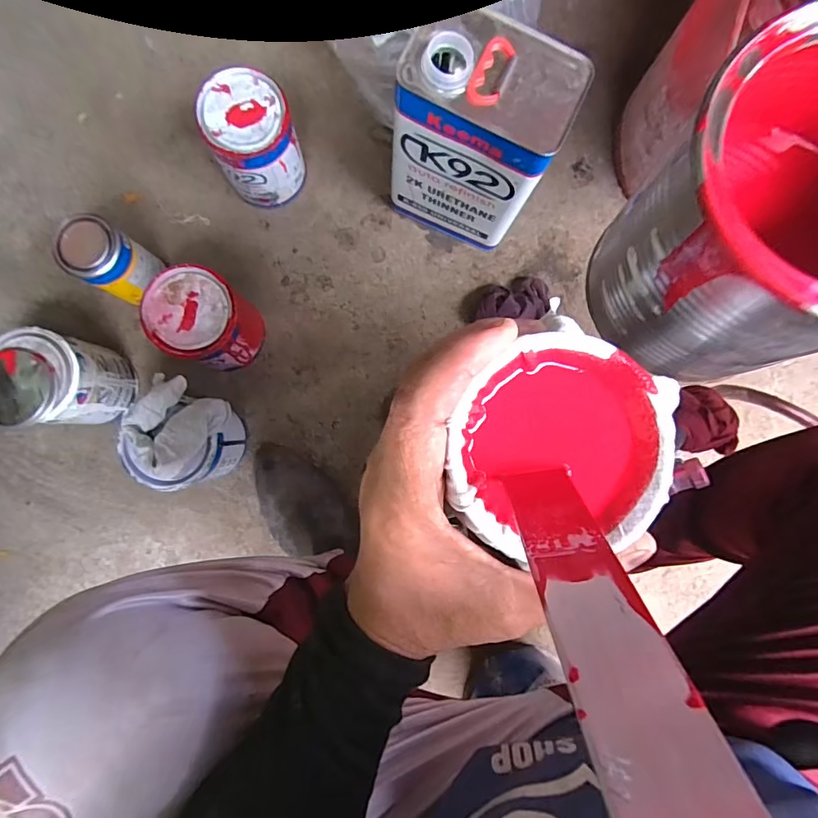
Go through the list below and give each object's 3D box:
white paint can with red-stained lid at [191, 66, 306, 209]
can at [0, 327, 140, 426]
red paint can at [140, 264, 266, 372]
[{"bbox_3d":[-0.193,-0.335,0.615,0.097,0.136,0.104,0,87,-2],"label":"white paint can with red-stained lid"},{"bbox_3d":[-0.417,-0.032,0.584,0.100,0.153,0.102,0,87,-2],"label":"can"},{"bbox_3d":[-0.247,-0.105,0.602,0.102,0.132,0.098,0,87,-2],"label":"red paint can"}]

